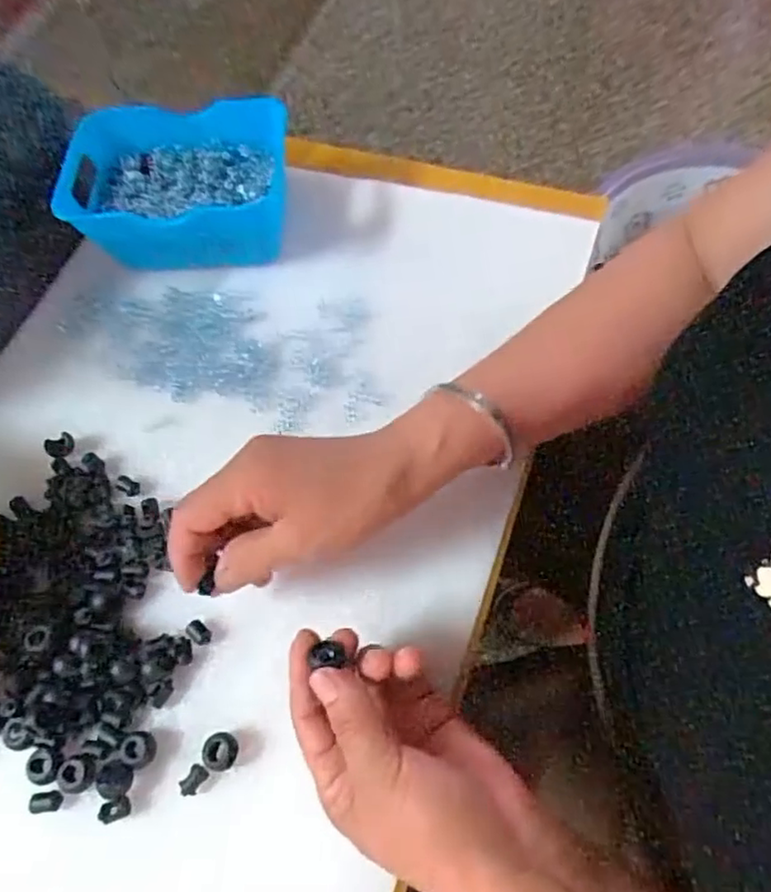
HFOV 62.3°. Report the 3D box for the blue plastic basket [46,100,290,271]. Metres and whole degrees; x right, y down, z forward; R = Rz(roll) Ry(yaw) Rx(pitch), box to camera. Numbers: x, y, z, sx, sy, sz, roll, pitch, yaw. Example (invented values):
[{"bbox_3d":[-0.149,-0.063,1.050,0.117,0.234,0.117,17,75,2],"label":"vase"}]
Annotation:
[{"bbox_3d":[-0.147,-0.183,0.459,0.152,0.064,0.103,-1,64,3],"label":"blue plastic basket"}]

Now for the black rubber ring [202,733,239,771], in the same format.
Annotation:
[{"bbox_3d":[-0.085,0.157,0.328,0.016,0.014,0.018,4,65,4],"label":"black rubber ring"}]

